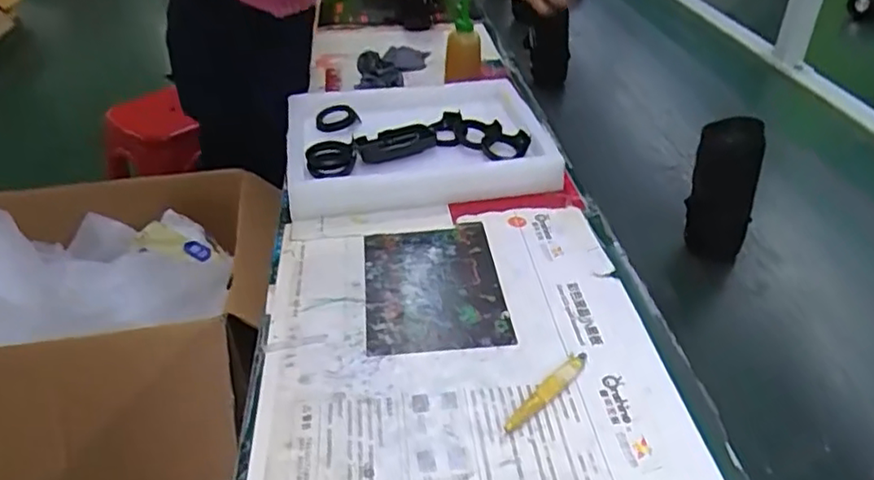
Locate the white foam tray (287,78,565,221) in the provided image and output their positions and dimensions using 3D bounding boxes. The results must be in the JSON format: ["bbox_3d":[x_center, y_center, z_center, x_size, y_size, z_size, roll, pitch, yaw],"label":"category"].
[{"bbox_3d":[-0.037,-0.153,0.922,0.346,0.047,0.297,-6,35,-9],"label":"white foam tray"}]

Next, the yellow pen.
[{"bbox_3d":[0.100,0.131,0.568,0.019,0.010,0.114,27,43,34],"label":"yellow pen"}]

